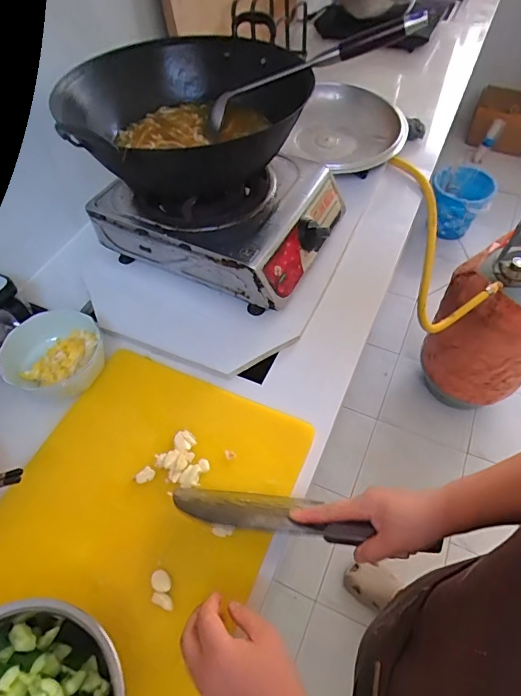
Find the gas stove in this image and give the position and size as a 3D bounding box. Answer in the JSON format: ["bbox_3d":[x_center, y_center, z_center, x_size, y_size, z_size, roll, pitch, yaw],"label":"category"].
[{"bbox_3d":[-0.060,-0.238,0.773,0.358,0.117,0.285,22,58,17],"label":"gas stove"}]

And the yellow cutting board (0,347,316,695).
[{"bbox_3d":[-0.163,0.223,0.524,0.320,0.025,0.447,22,61,13],"label":"yellow cutting board"}]

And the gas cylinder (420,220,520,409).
[{"bbox_3d":[0.685,-0.064,1.281,0.311,0.648,0.270,33,62,23],"label":"gas cylinder"}]

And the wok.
[{"bbox_3d":[-0.094,-0.351,0.658,0.328,0.103,0.336,-32,59,-19],"label":"wok"}]

